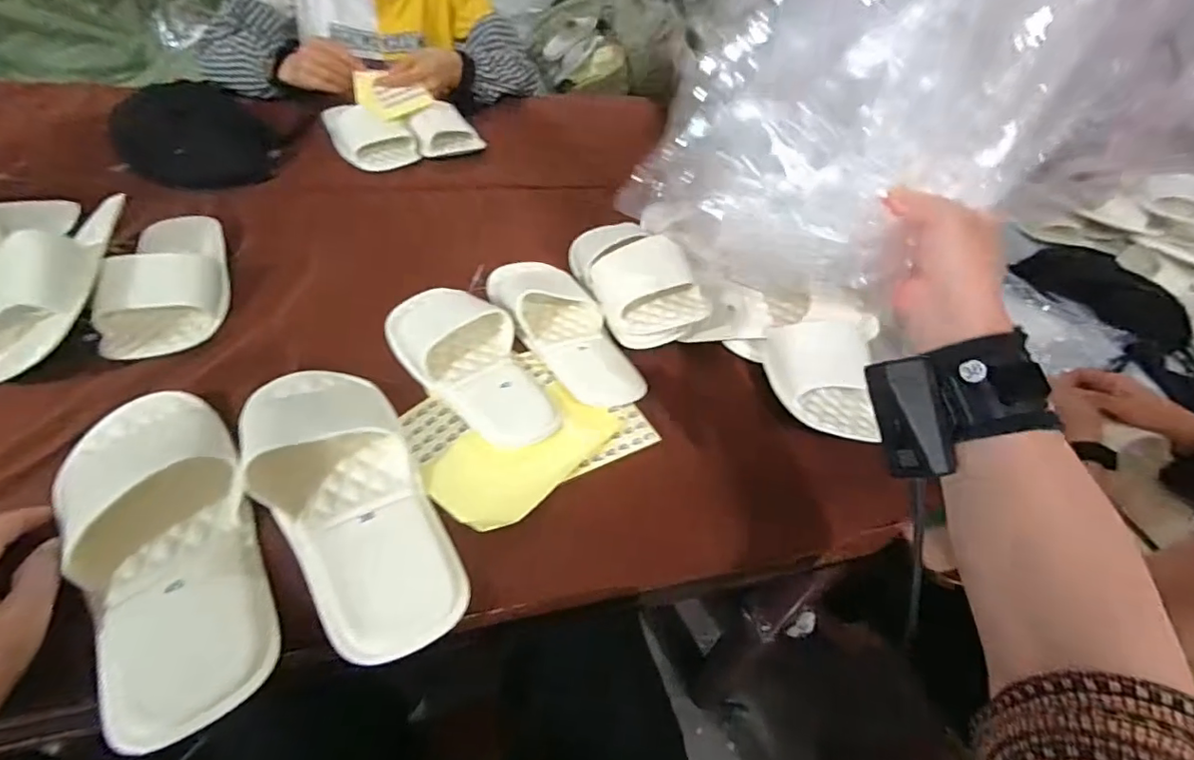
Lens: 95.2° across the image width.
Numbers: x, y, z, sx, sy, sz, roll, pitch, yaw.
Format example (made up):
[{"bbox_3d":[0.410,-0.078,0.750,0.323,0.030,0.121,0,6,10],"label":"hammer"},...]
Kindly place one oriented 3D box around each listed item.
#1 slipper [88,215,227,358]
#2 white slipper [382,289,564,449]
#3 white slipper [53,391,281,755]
[{"bbox_3d":[-0.434,-0.111,0.559,0.093,0.058,0.228,-9,49,-15],"label":"slipper"},{"bbox_3d":[-0.121,-0.026,0.522,0.103,0.065,0.223,-25,56,-30],"label":"white slipper"},{"bbox_3d":[-0.301,0.096,0.373,0.101,0.048,0.278,-23,55,-29],"label":"white slipper"}]

